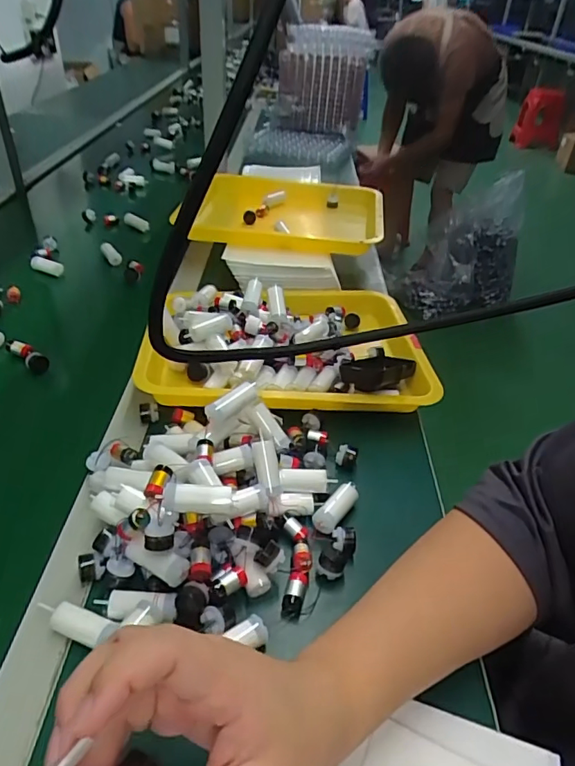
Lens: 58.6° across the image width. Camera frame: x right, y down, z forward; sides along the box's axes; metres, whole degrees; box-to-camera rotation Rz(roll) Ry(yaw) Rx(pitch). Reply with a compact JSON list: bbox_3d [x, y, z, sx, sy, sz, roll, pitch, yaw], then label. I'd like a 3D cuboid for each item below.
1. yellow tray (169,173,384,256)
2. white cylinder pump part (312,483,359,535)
[{"bbox_3d":[0.000,-0.260,0.867,0.310,0.086,0.271,11,40,7],"label":"yellow tray"},{"bbox_3d":[0.044,0.109,0.449,0.018,0.014,0.056,31,46,28],"label":"white cylinder pump part"}]

